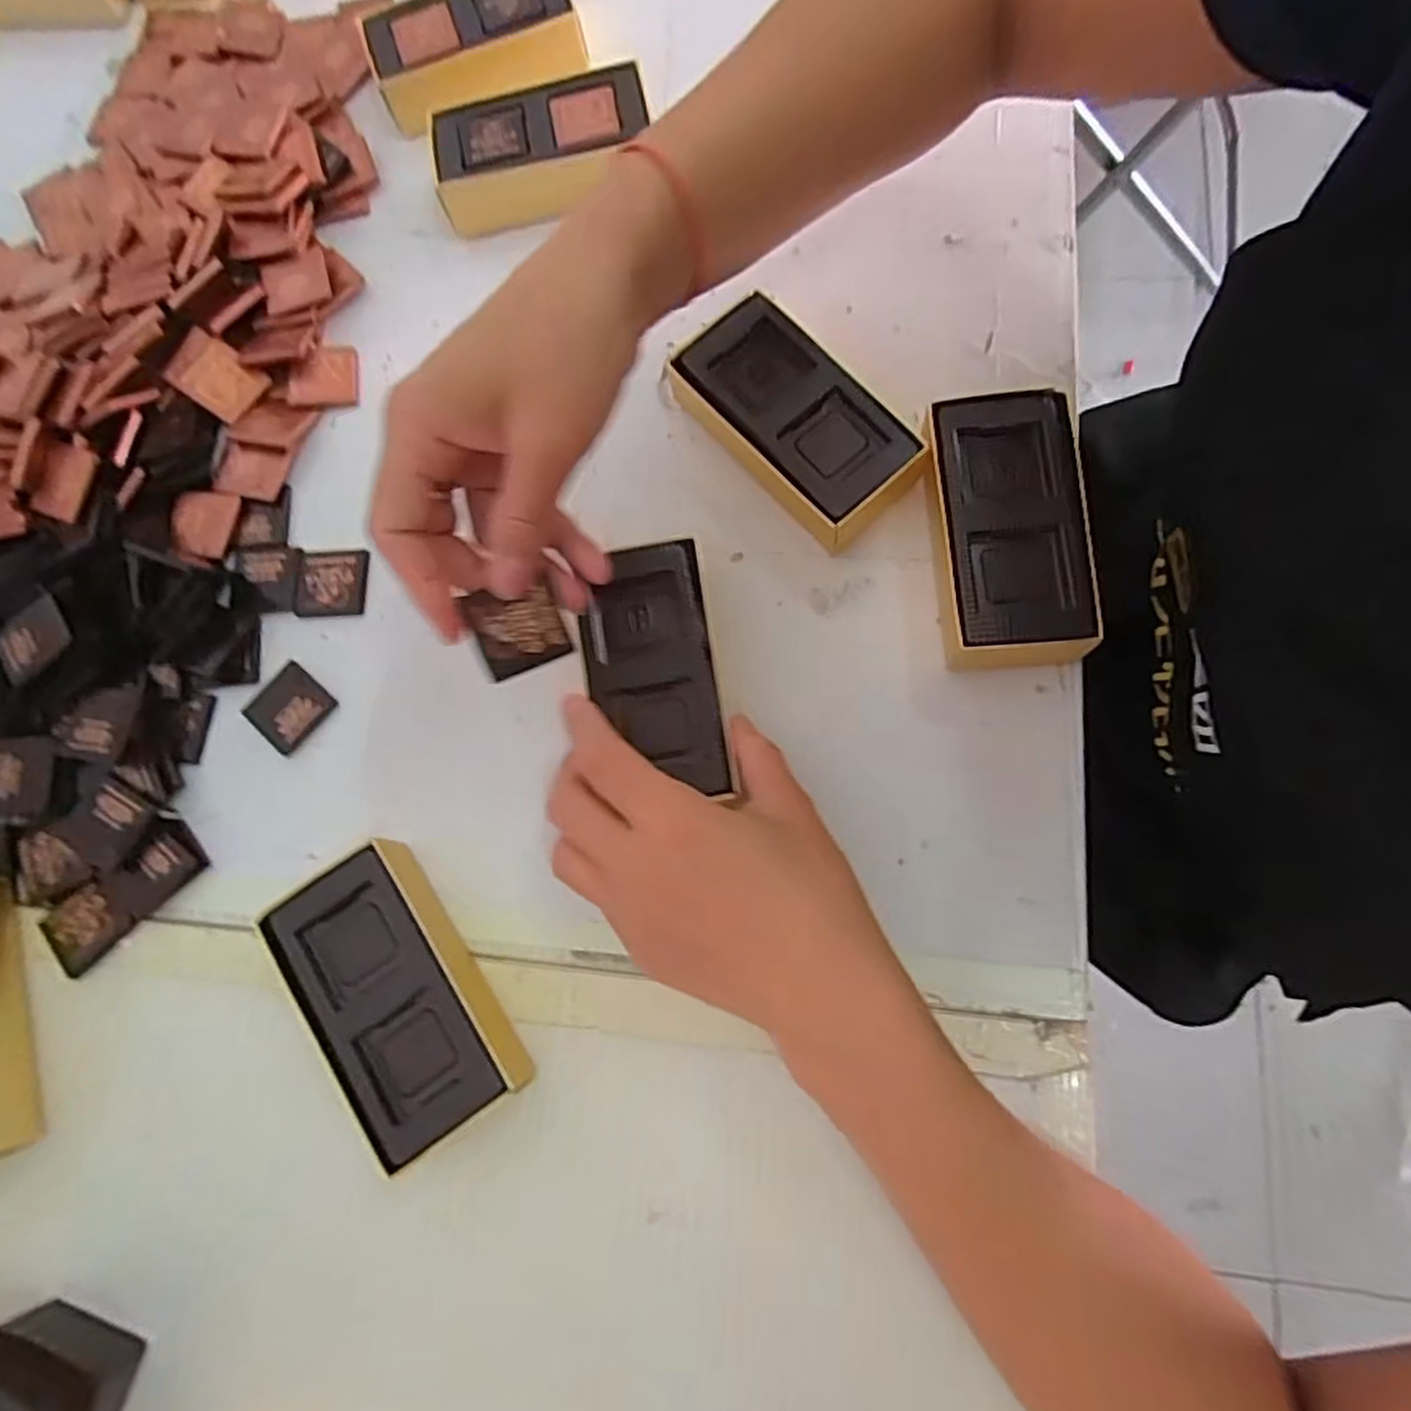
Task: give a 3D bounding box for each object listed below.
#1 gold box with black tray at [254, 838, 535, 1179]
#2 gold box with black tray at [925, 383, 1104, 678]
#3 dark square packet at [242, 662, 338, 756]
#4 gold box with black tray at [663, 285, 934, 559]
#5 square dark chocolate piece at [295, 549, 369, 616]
[{"bbox_3d":[-0.123,0.116,0.305,0.060,0.032,0.113,-36,76,-4],"label":"gold box with black tray"},{"bbox_3d":[0.128,-0.075,0.326,0.062,0.034,0.115,-4,76,4],"label":"gold box with black tray"},{"bbox_3d":[-0.194,0.000,0.350,0.034,0.004,0.033,40,80,10],"label":"dark square packet"},{"bbox_3d":[0.041,-0.128,0.346,0.060,0.032,0.117,-45,76,-5],"label":"gold box with black tray"},{"bbox_3d":[-0.180,-0.059,0.362,0.035,0.005,0.032,-1,76,1],"label":"square dark chocolate piece"}]

